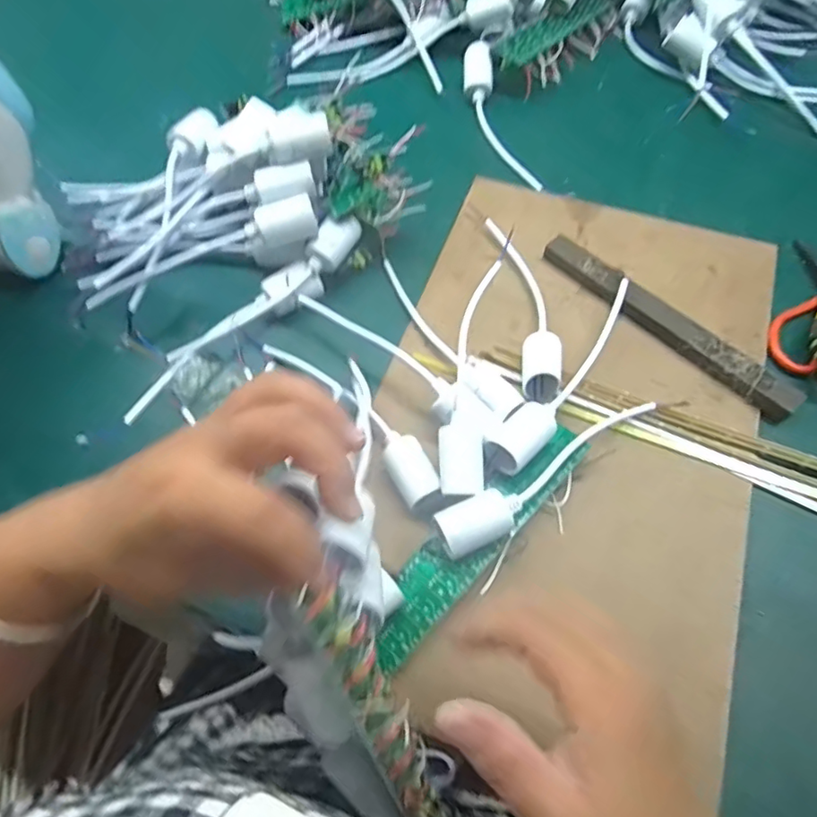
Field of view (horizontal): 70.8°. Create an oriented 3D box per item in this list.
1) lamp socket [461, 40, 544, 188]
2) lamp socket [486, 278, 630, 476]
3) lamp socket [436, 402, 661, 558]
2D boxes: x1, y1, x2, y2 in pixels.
[{"bbox_3d":[0.085,-0.283,0.550,0.031,0.031,0.176,-14,63,-5],"label":"lamp socket"},{"bbox_3d":[0.113,-0.024,0.406,0.029,0.033,0.181,33,69,17],"label":"lamp socket"},{"bbox_3d":[0.095,0.043,0.371,0.176,0.036,0.028,-29,66,-12],"label":"lamp socket"}]

